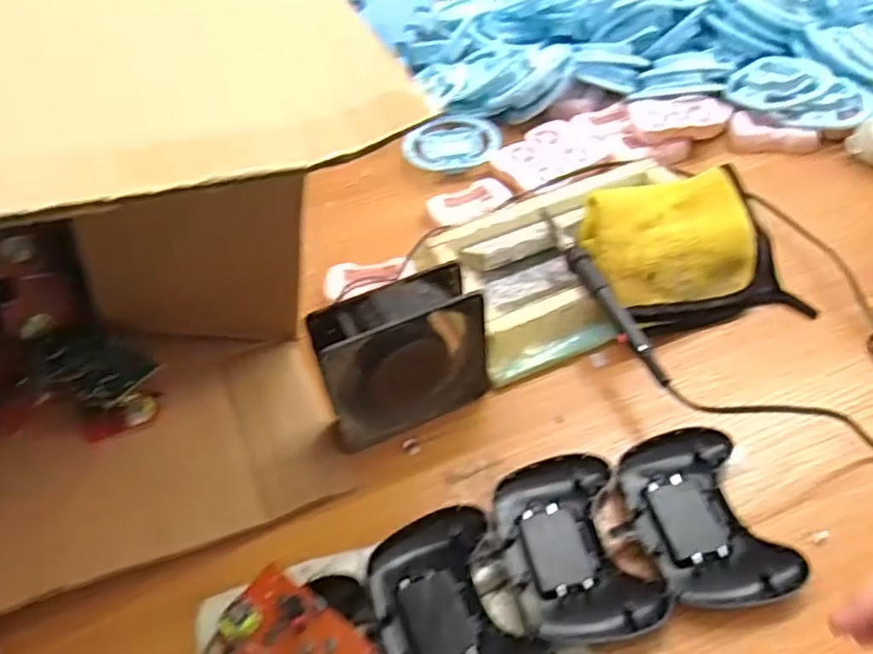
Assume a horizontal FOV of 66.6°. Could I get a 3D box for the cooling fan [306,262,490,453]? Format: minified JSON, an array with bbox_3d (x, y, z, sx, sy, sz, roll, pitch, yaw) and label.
[{"bbox_3d":[-0.025,0.023,0.489,0.117,0.120,0.044,-23,51,-14],"label":"cooling fan"}]

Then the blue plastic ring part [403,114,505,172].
[{"bbox_3d":[0.019,-0.209,0.749,0.105,0.014,0.092,7,50,11],"label":"blue plastic ring part"}]

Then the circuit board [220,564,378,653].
[{"bbox_3d":[-0.085,0.186,0.393,0.087,0.018,0.057,32,57,23],"label":"circuit board"}]

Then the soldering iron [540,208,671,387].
[{"bbox_3d":[0.131,-0.031,0.540,0.019,0.024,0.200,-19,50,-11],"label":"soldering iron"}]

